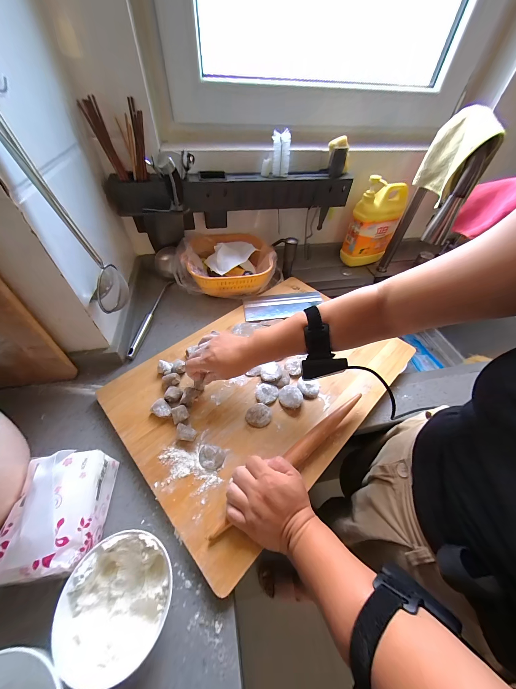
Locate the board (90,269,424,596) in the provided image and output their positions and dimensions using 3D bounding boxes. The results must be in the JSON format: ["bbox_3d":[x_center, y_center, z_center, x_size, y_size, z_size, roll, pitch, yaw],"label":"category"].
[{"bbox_3d":[0.025,0.048,0.487,0.544,0.031,0.376,-35,60,-27],"label":"board"}]

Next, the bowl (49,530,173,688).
[{"bbox_3d":[-0.153,0.286,0.273,0.106,0.060,0.113,2,51,-2],"label":"bowl"}]

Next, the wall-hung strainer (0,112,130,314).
[{"bbox_3d":[-0.261,-0.166,0.346,0.058,0.285,0.056,-25,56,-22],"label":"wall-hung strainer"}]

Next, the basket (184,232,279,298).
[{"bbox_3d":[-0.074,-0.231,0.674,0.230,0.077,0.211,-4,51,-7],"label":"basket"}]

